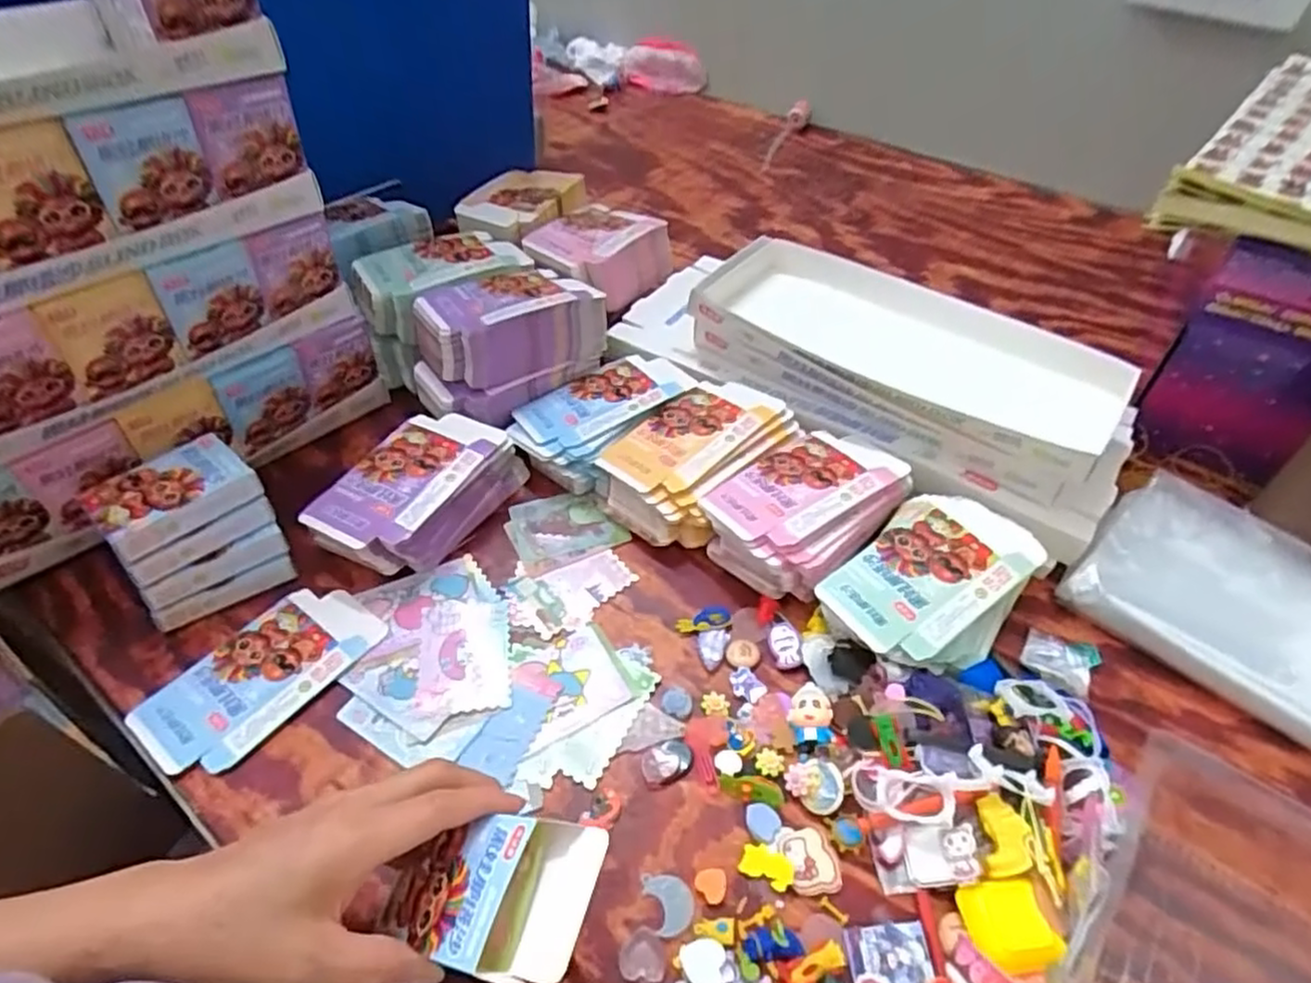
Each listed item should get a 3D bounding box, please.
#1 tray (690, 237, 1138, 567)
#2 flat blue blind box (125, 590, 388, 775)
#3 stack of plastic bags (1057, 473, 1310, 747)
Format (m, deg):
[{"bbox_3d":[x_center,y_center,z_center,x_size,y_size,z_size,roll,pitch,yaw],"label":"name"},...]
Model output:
[{"bbox_3d":[0.212,-0.106,0.607,0.368,0.076,0.176,33,55,25],"label":"tray"},{"bbox_3d":[-0.269,0.122,0.485,0.083,0.006,0.148,31,54,24],"label":"flat blue blind box"},{"bbox_3d":[0.447,0.093,0.508,0.253,0.044,0.155,35,55,26],"label":"stack of plastic bags"}]

